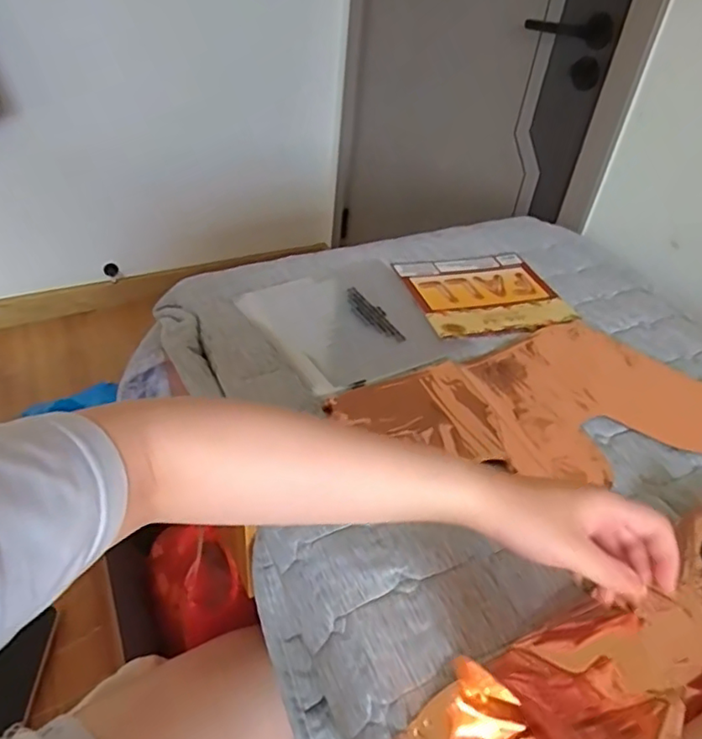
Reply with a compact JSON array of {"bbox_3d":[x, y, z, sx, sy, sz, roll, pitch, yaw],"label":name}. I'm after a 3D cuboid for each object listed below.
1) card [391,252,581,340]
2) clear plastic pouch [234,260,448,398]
[{"bbox_3d":[0.170,-0.100,0.769,0.193,0.010,0.160,-10,43,-17],"label":"card"},{"bbox_3d":[-0.002,-0.053,0.689,0.200,0.010,0.200,-17,46,-24],"label":"clear plastic pouch"}]

